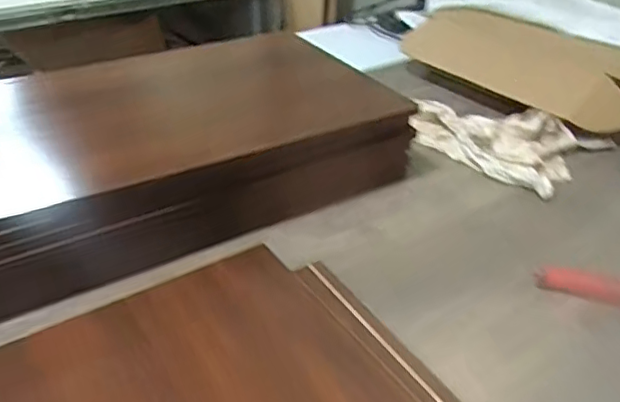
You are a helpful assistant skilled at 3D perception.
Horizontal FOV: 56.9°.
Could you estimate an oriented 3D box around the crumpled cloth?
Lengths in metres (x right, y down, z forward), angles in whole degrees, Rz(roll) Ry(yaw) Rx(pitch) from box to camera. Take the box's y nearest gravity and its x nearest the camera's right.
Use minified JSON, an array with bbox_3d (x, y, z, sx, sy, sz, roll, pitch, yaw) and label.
[{"bbox_3d":[0.284,-0.101,0.880,0.244,0.049,0.158,32,44,33],"label":"crumpled cloth"}]

